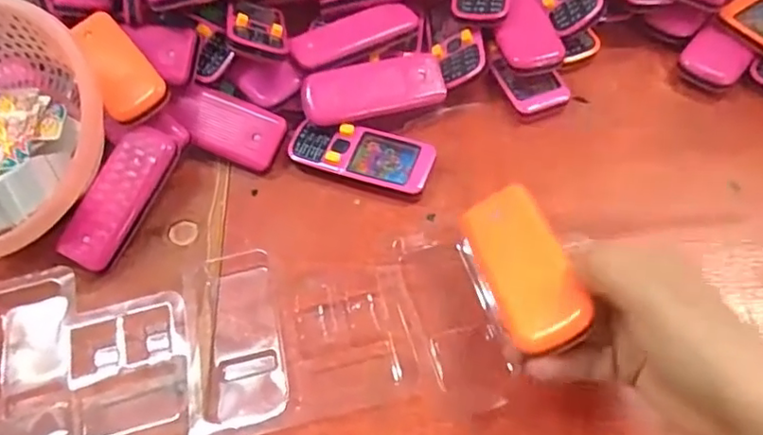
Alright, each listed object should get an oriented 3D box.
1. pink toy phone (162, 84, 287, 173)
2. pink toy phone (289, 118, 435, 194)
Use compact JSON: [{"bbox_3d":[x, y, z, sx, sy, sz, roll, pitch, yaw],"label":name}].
[{"bbox_3d":[-0.114,-0.068,0.441,0.084,0.010,0.047,23,73,0],"label":"pink toy phone"},{"bbox_3d":[-0.014,-0.048,0.434,0.101,0.013,0.044,13,62,11],"label":"pink toy phone"}]

